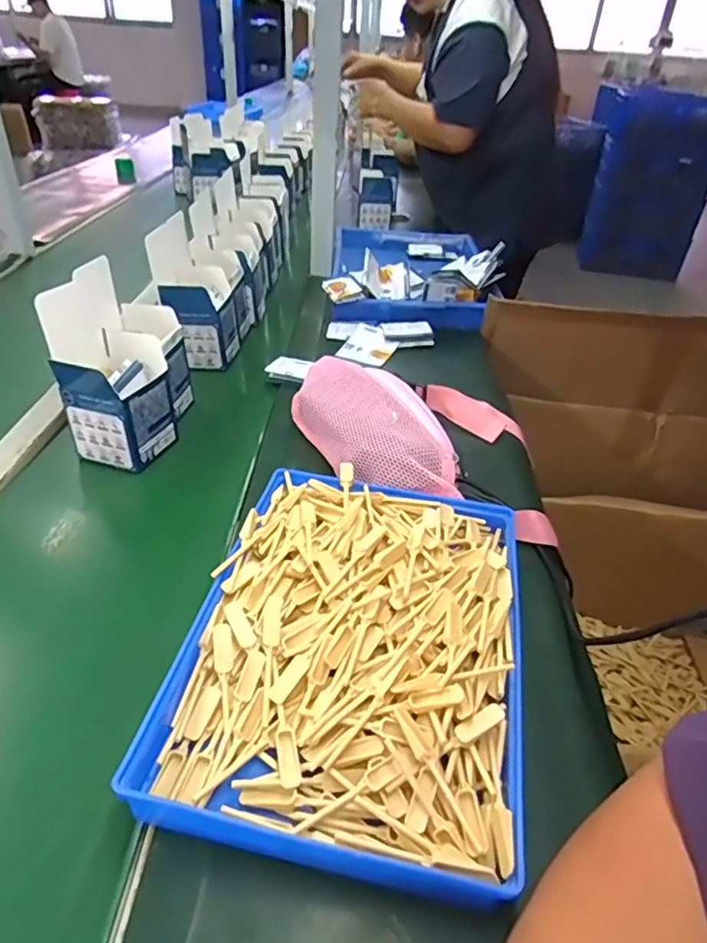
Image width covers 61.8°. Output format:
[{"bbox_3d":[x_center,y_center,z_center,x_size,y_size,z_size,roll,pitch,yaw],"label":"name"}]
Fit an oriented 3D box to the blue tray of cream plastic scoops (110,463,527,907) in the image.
[{"bbox_3d":[0.004,0.121,0.452,0.232,0.055,0.312,9,36,7],"label":"blue tray of cream plastic scoops"}]

